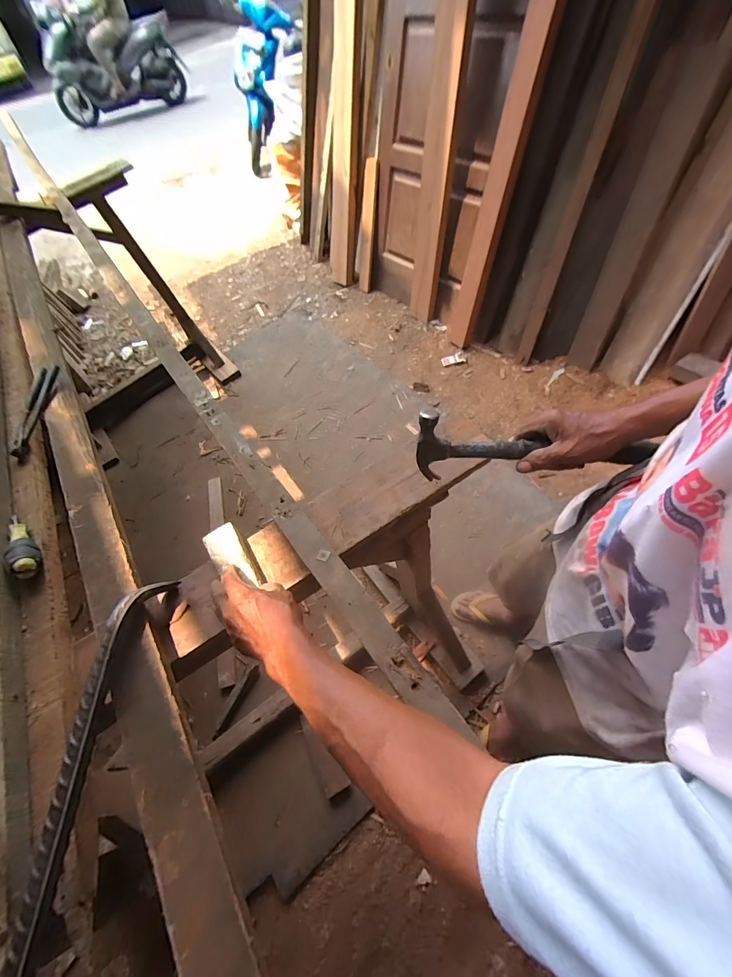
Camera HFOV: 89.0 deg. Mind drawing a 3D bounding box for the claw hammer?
[{"bbox_3d":[0.218,-0.054,0.485,0.300,0.096,0.032,0,57,1],"label":"claw hammer"}]

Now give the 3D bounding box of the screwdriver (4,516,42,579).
[{"bbox_3d":[-0.508,0.076,0.543,0.031,0.032,0.119,-39,62,-16],"label":"screwdriver"}]

